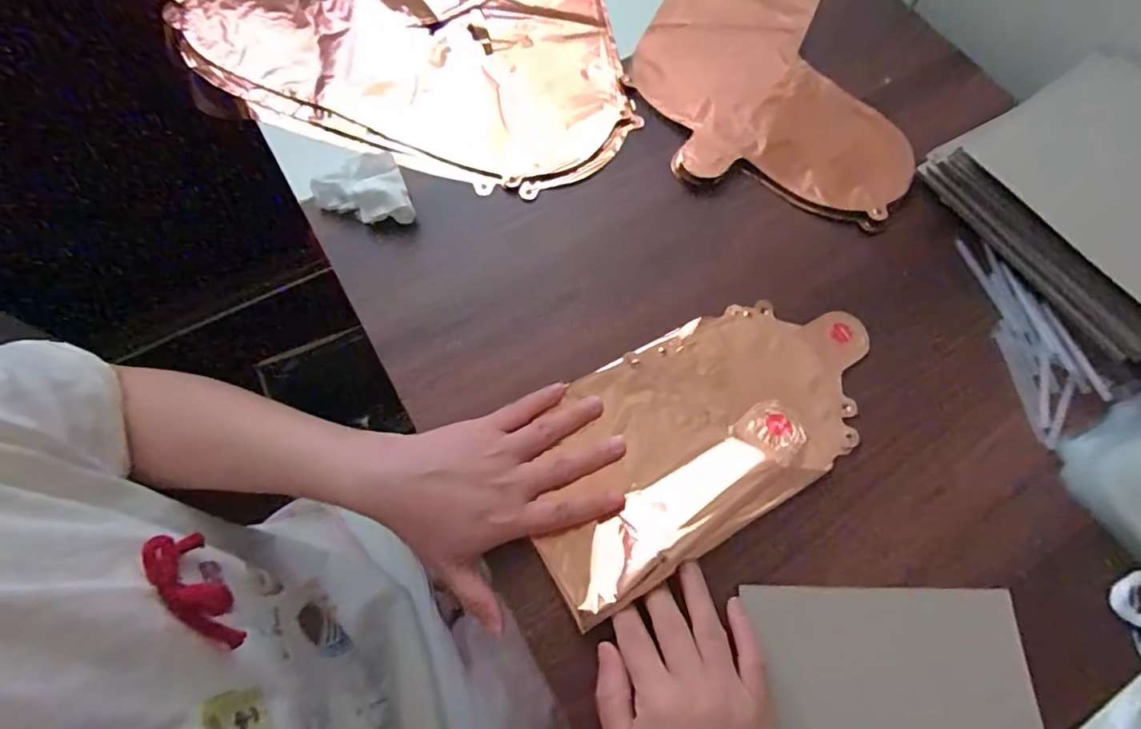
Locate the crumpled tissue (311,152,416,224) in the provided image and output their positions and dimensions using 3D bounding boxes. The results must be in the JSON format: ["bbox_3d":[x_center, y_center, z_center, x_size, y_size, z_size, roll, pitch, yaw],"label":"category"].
[{"bbox_3d":[-0.161,-0.130,0.430,0.066,0.021,0.060,-22,71,-9],"label":"crumpled tissue"}]

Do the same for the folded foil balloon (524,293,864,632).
[{"bbox_3d":[0.089,0.040,0.372,0.261,0.012,0.134,-27,72,-11],"label":"folded foil balloon"}]

